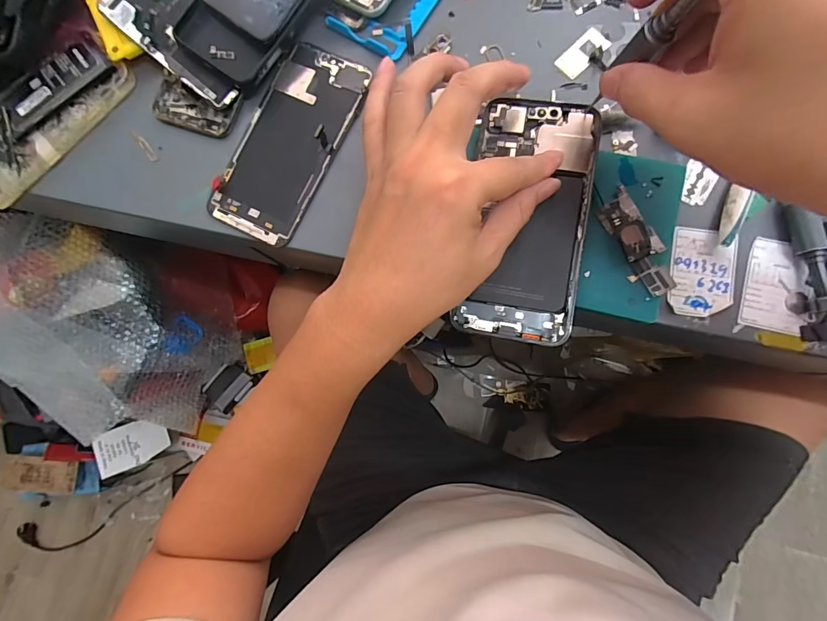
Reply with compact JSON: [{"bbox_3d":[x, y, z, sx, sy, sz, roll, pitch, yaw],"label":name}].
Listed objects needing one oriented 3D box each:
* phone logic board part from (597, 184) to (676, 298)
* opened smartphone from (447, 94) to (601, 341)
[{"bbox_3d":[0.143,-0.044,0.257,0.026,0.007,0.071,-21,80,3],"label":"phone logic board part"},{"bbox_3d":[0.076,-0.059,0.266,0.074,0.007,0.158,8,87,8],"label":"opened smartphone"}]

